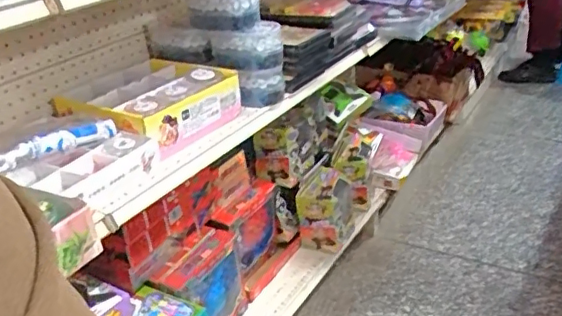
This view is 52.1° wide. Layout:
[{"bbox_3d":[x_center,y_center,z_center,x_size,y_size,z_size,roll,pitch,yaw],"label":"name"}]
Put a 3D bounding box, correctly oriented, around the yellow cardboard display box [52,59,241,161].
[{"bbox_3d":[-0.248,-0.103,1.074,0.272,0.081,0.252,15,33,35],"label":"yellow cardboard display box"}]

